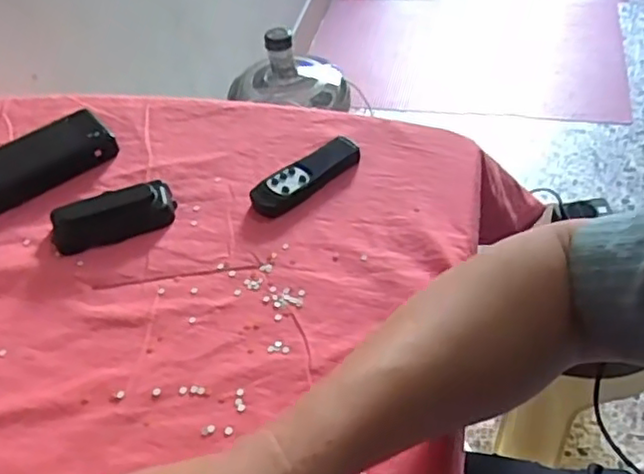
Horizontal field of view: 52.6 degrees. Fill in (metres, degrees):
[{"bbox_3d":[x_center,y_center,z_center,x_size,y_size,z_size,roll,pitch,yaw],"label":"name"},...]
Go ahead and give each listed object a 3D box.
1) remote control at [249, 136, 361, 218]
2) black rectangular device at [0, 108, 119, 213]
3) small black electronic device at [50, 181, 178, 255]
[{"bbox_3d":[-0.014,-0.058,0.600,0.117,0.017,0.036,-37,53,-25],"label":"remote control"},{"bbox_3d":[-0.286,-0.075,0.645,0.152,0.024,0.067,-30,50,-20],"label":"black rectangular device"},{"bbox_3d":[-0.187,-0.019,0.582,0.106,0.024,0.044,-19,47,-10],"label":"small black electronic device"}]

